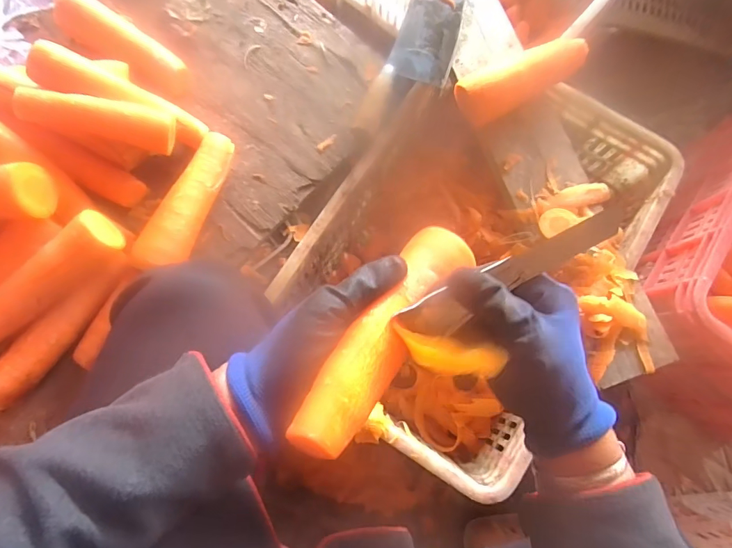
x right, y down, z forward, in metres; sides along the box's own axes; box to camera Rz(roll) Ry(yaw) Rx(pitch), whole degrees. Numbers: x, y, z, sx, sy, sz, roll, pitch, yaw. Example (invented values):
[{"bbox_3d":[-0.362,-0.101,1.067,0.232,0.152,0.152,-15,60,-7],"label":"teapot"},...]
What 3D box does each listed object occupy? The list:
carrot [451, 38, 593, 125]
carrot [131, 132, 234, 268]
[{"bbox_3d":[0.186,-0.232,0.502,0.160,0.057,0.055,-29,80,-7],"label":"carrot"},{"bbox_3d":[-0.204,-0.082,0.480,0.049,0.054,0.175,18,78,2],"label":"carrot"}]

